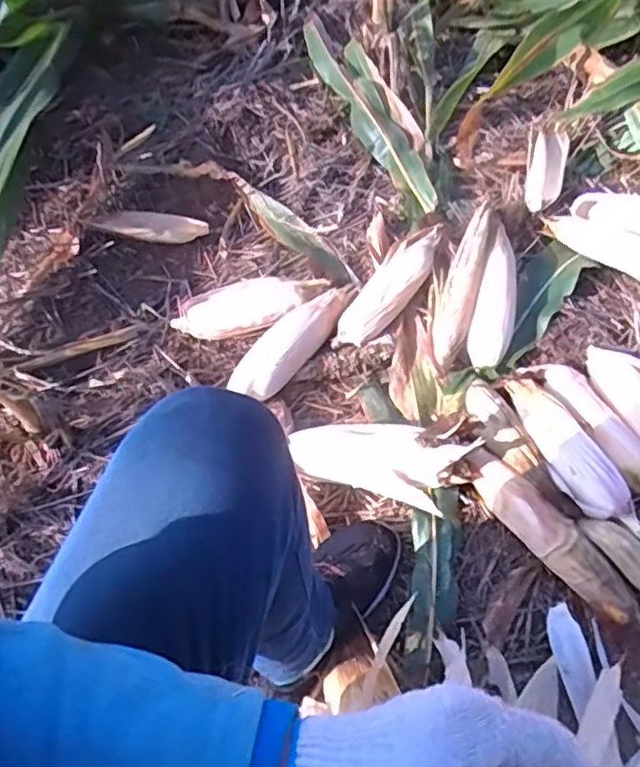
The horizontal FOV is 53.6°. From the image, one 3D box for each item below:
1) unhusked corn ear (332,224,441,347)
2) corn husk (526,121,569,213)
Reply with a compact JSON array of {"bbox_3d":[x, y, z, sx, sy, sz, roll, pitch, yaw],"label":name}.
[{"bbox_3d":[0.107,-0.149,0.992,0.069,0.058,0.234,36,69,24],"label":"unhusked corn ear"},{"bbox_3d":[0.389,-0.364,1.092,0.062,0.030,0.212,11,61,13],"label":"corn husk"}]

